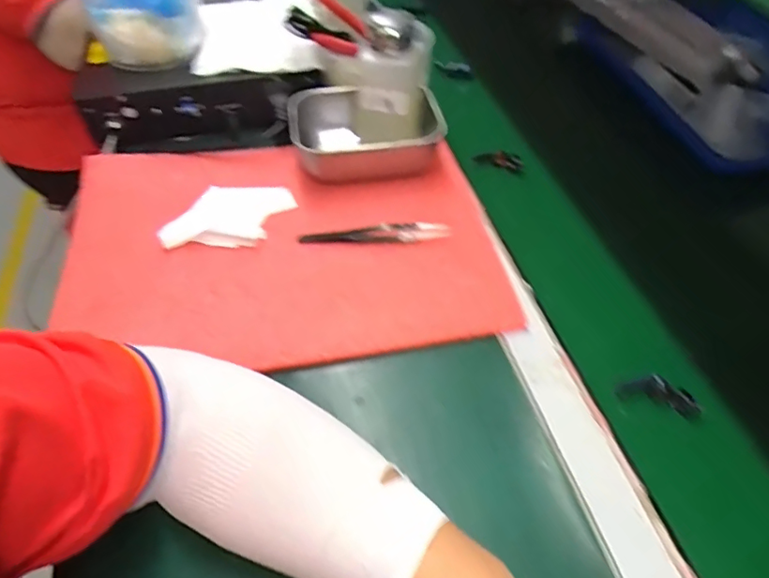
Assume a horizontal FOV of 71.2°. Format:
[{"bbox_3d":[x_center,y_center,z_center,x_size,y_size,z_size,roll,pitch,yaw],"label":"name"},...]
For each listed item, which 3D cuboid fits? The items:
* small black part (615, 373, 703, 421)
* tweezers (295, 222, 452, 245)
[{"bbox_3d":[0.187,0.071,0.363,0.053,0.014,0.017,16,51,15],"label":"small black part"},{"bbox_3d":[-0.009,-0.047,0.448,0.123,0.016,0.014,1,49,3],"label":"tweezers"}]

